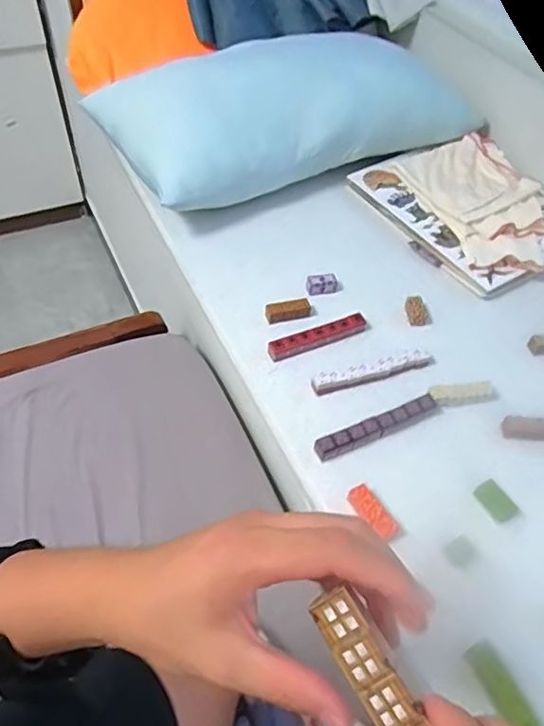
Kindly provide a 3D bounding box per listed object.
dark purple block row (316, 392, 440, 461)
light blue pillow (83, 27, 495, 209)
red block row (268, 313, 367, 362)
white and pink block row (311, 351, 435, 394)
[{"bbox_3d":[0.127,0.075,0.665,0.165,0.022,0.023,-20,57,-19],"label":"dark purple block row"},{"bbox_3d":[0.025,-0.475,1.007,0.614,0.127,0.361,-21,57,-19],"label":"light blue pillow"},{"bbox_3d":[0.063,-0.036,0.756,0.141,0.019,0.023,-19,56,-18],"label":"red block row"},{"bbox_3d":[0.132,0.011,0.721,0.170,0.026,0.019,-13,55,-14],"label":"white and pink block row"}]

